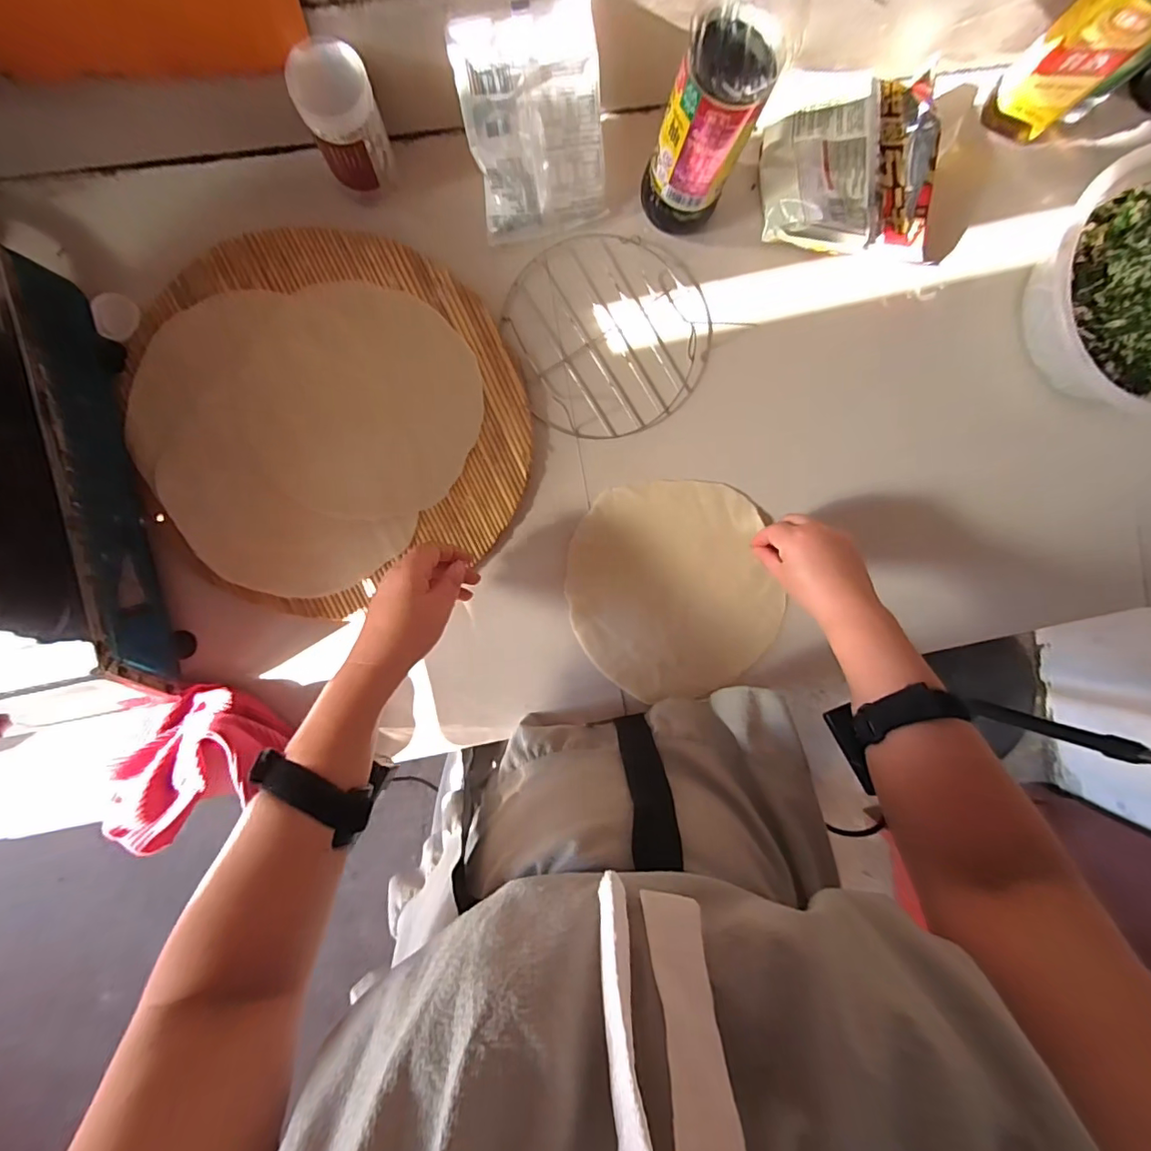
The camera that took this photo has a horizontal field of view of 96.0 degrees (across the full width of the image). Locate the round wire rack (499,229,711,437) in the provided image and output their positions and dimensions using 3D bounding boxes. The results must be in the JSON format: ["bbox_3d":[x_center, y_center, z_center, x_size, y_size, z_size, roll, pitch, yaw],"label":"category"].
[{"bbox_3d":[0.034,-0.235,0.504,0.200,0.017,0.188,0,94,-4],"label":"round wire rack"}]

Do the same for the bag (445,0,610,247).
[{"bbox_3d":[-0.034,-0.376,0.439,0.112,0.022,0.150,-9,137,2],"label":"bag"}]

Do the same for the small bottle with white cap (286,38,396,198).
[{"bbox_3d":[-0.188,-0.367,0.426,0.056,0.097,0.058,0,94,-4],"label":"small bottle with white cap"}]

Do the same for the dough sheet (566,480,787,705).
[{"bbox_3d":[0.098,0.015,0.523,0.199,0.010,0.215,-16,93,0],"label":"dough sheet"}]

